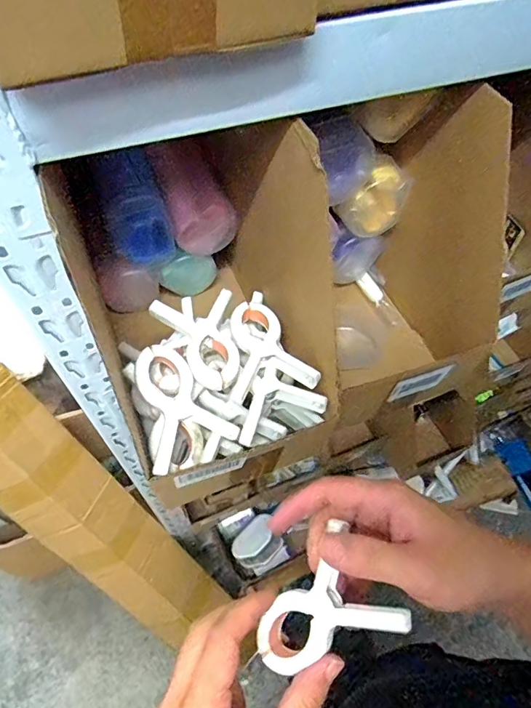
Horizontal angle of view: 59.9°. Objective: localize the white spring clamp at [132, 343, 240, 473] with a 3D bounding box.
[{"bbox_3d":[-0.069,0.037,0.346,0.066,0.015,0.088,-28,91,-29],"label":"white spring clamp"}]

